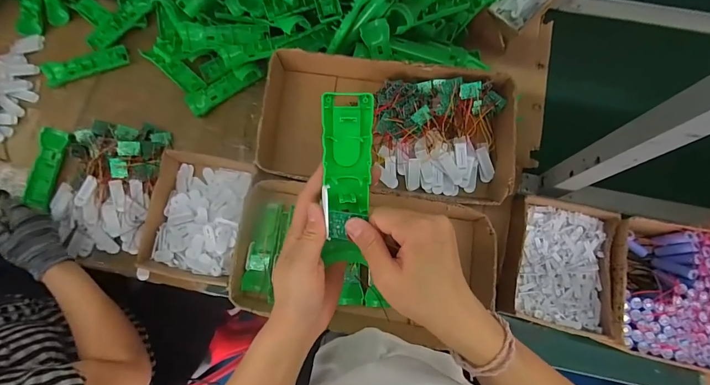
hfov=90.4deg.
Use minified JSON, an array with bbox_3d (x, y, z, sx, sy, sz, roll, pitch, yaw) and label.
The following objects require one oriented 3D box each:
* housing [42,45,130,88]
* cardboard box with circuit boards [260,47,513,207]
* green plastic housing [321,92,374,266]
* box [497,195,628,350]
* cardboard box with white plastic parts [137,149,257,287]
[{"bbox_3d":[-0.563,-0.267,0.740,0.166,0.017,0.049,-19,76,-4],"label":"housing"},{"bbox_3d":[0.051,-0.110,0.632,0.435,0.093,0.224,9,76,3],"label":"cardboard box with circuit boards"},{"bbox_3d":[-0.007,-0.010,0.307,0.040,0.025,0.146,3,101,2],"label":"green plastic housing"},{"bbox_3d":[0.349,0.122,0.612,0.183,0.071,0.215,15,76,5],"label":"box"},{"bbox_3d":[-0.281,0.046,0.647,0.171,0.055,0.238,11,76,3],"label":"cardboard box with white plastic parts"}]

